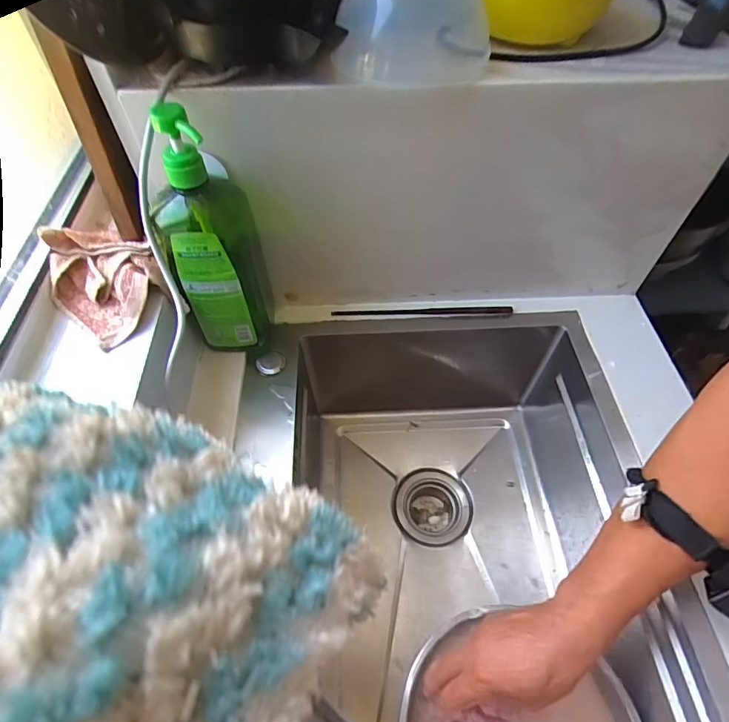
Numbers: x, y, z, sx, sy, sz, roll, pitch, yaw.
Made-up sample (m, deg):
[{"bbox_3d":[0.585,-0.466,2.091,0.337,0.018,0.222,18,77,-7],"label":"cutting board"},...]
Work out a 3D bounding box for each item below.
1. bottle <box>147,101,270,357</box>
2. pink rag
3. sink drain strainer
[{"bbox_3d":[-0.159,-0.118,0.481,0.090,0.272,0.073,-14,56,-10],"label":"bottle"},{"bbox_3d":[-0.269,-0.087,0.466,0.136,0.046,0.096,33,61,21],"label":"pink rag"},{"bbox_3d":[0.101,0.232,0.701,0.115,0.055,0.115,0,55,0],"label":"sink drain strainer"}]

